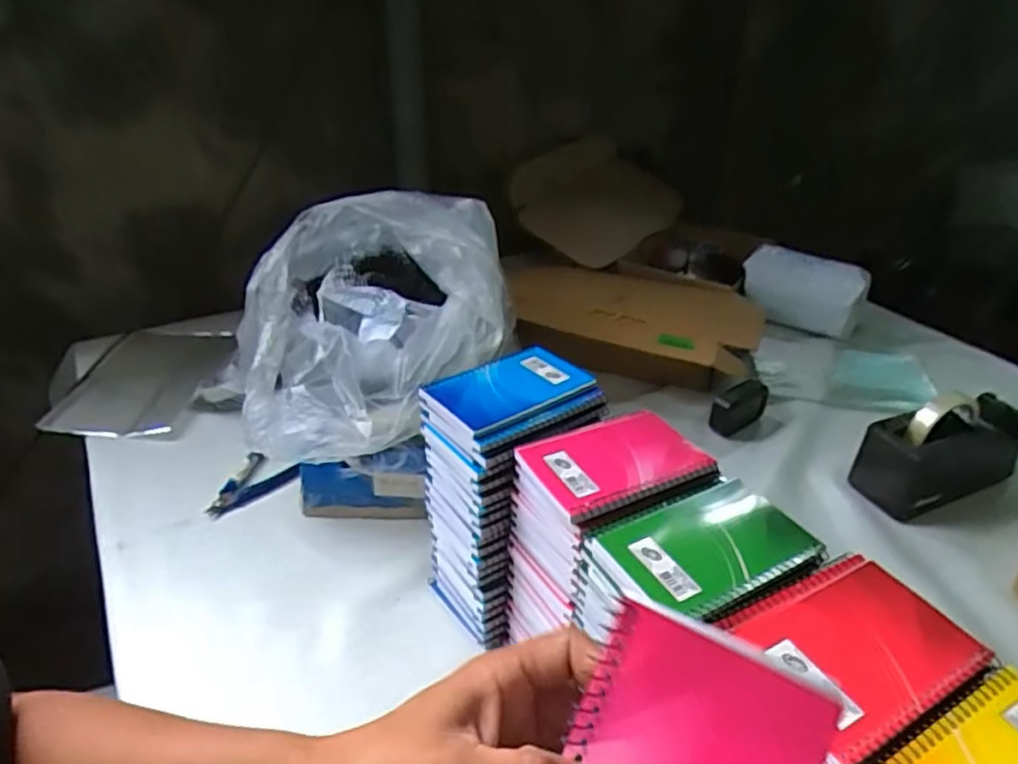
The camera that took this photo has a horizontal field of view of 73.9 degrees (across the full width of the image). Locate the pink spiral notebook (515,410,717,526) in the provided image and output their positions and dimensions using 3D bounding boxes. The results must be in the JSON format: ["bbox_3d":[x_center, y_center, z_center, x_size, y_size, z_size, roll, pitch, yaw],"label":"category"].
[{"bbox_3d":[0.078,0.058,0.513,0.122,0.015,0.087,-14,34,-24],"label":"pink spiral notebook"}]

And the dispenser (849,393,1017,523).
[{"bbox_3d":[0.518,0.075,0.802,0.207,0.120,0.075,-12,34,-22],"label":"dispenser"}]

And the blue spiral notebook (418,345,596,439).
[{"bbox_3d":[-0.001,0.004,0.580,0.129,0.011,0.085,-20,37,-31],"label":"blue spiral notebook"}]

